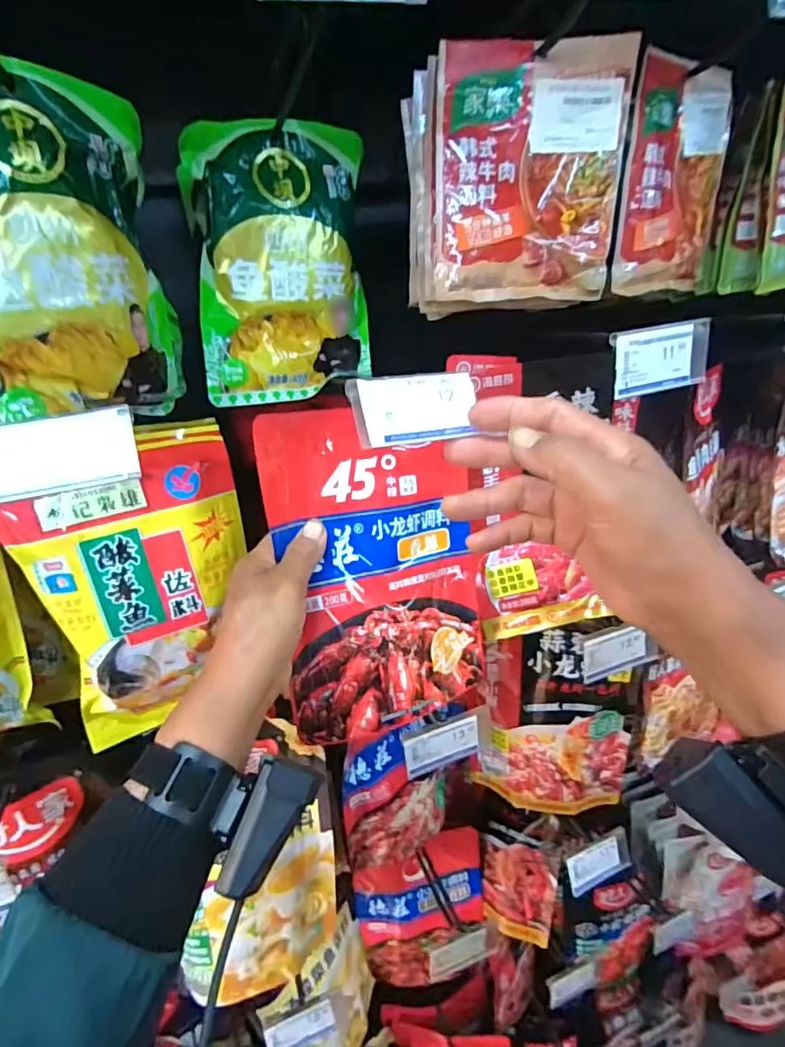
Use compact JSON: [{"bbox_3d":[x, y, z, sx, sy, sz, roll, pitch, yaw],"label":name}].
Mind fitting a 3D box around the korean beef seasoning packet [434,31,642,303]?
[{"bbox_3d":[0.097,-0.240,0.362,0.128,0.148,0.012,-3,24,2],"label":"korean beef seasoning packet"}]

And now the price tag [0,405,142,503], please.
[{"bbox_3d":[-0.169,-0.034,0.255,0.078,0.042,0.004,-12,-16,-17],"label":"price tag"}]

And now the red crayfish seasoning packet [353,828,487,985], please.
[{"bbox_3d":[0.042,0.547,0.723,0.178,0.203,0.066,-7,24,-6],"label":"red crayfish seasoning packet"}]

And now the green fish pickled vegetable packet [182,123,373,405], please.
[{"bbox_3d":[-0.095,-0.218,0.442,0.148,0.205,0.030,-11,25,-16],"label":"green fish pickled vegetable packet"}]

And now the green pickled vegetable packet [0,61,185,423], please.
[{"bbox_3d":[-0.219,-0.172,0.335,0.035,0.194,0.141,16,31,37],"label":"green pickled vegetable packet"}]

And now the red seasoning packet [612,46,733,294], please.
[{"bbox_3d":[0.229,-0.271,0.410,0.138,0.151,0.018,-21,28,-28],"label":"red seasoning packet"}]

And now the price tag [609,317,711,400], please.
[{"bbox_3d":[0.186,-0.113,0.354,0.080,0.042,0.010,-11,25,-15],"label":"price tag"}]

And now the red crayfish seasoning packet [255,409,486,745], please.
[{"bbox_3d":[-0.005,0.038,0.421,0.174,0.254,0.020,-10,5,-26],"label":"red crayfish seasoning packet"}]

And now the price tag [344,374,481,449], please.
[{"bbox_3d":[0.015,-0.069,0.307,0.078,0.042,0.006,-9,-8,-18],"label":"price tag"}]

